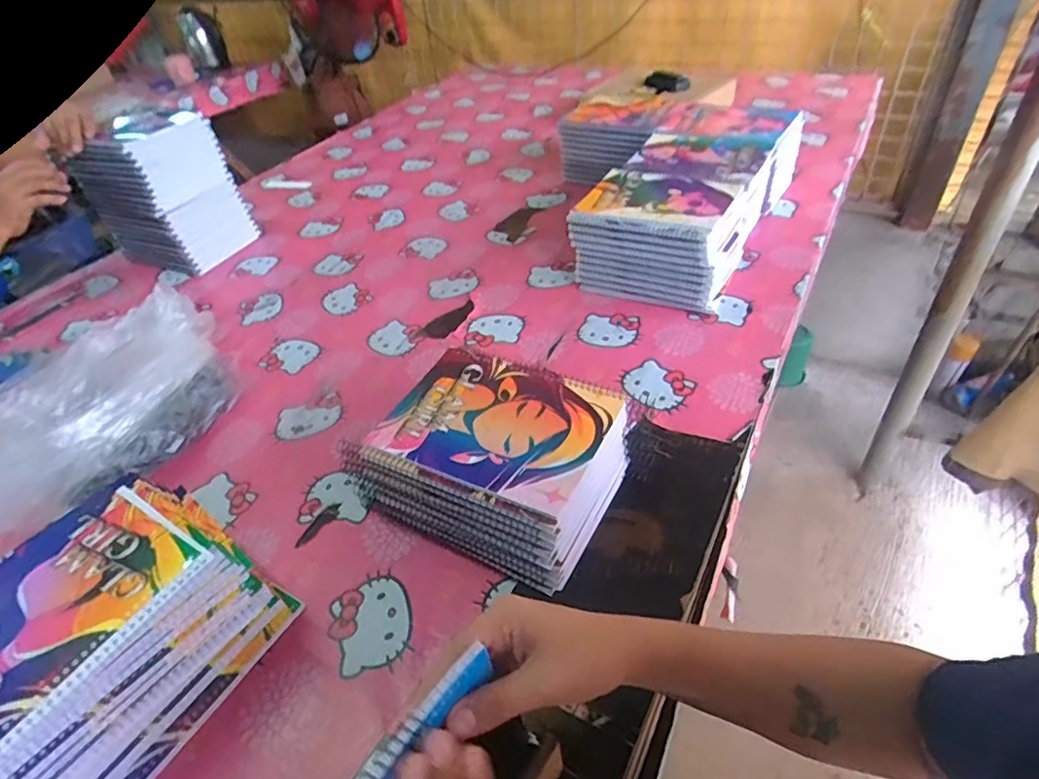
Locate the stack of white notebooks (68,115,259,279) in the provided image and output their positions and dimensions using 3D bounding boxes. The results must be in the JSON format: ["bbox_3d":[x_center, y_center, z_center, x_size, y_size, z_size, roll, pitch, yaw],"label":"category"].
[{"bbox_3d":[-0.610,-0.343,1.003,0.184,0.225,0.178,13,46,21],"label":"stack of white notebooks"}]

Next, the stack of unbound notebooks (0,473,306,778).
[{"bbox_3d":[-0.327,0.196,0.448,0.166,0.116,0.216,21,49,27],"label":"stack of unbound notebooks"}]

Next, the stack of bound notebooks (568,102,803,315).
[{"bbox_3d":[0.272,-0.300,0.895,0.211,0.128,0.466,20,49,27],"label":"stack of bound notebooks"}]

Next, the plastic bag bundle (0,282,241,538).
[{"bbox_3d":[-0.489,0.024,0.658,0.209,0.122,0.340,9,44,17],"label":"plastic bag bundle"}]

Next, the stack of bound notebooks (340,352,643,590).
[{"bbox_3d":[-0.023,0.070,0.549,0.214,0.115,0.156,17,47,24],"label":"stack of bound notebooks"}]

